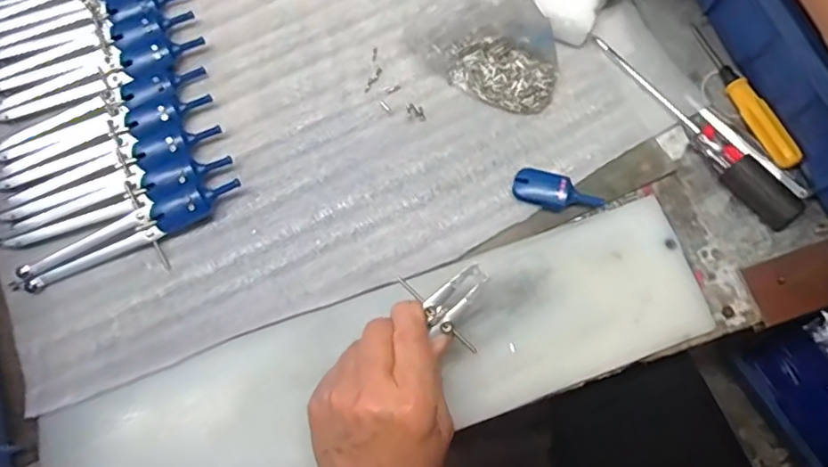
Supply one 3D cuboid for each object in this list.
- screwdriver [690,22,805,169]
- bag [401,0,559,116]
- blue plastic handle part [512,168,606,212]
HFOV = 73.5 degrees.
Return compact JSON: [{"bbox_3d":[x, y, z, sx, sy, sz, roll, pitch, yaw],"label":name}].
[{"bbox_3d":[0.225,-0.098,0.379,0.016,0.014,0.121,-21,75,-7],"label":"screwdriver"},{"bbox_3d":[0.053,-0.133,0.369,0.102,0.063,0.062,42,77,11],"label":"bag"},{"bbox_3d":[0.094,-0.026,0.363,0.057,0.012,0.021,15,74,4],"label":"blue plastic handle part"}]

